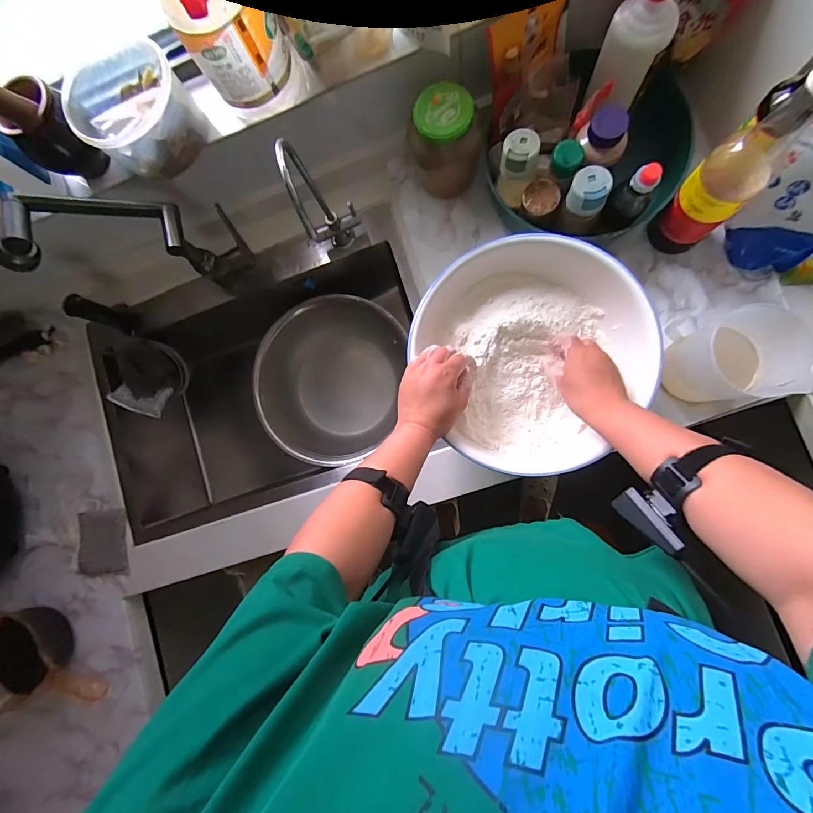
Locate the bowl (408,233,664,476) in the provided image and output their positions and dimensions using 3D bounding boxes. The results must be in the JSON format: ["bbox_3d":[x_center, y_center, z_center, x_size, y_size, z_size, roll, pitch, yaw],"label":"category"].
[{"bbox_3d":[0.159,-0.077,0.555,0.288,0.091,0.313,-1,86,8],"label":"bowl"}]

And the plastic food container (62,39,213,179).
[{"bbox_3d":[-0.357,-0.391,0.507,0.134,0.079,0.135,-1,86,8],"label":"plastic food container"}]

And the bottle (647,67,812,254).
[{"bbox_3d":[0.393,-0.279,0.459,0.061,0.280,0.072,-40,82,4],"label":"bottle"}]

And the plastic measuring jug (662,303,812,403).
[{"bbox_3d":[0.432,-0.067,0.511,0.101,0.139,0.124,-12,84,7],"label":"plastic measuring jug"}]

